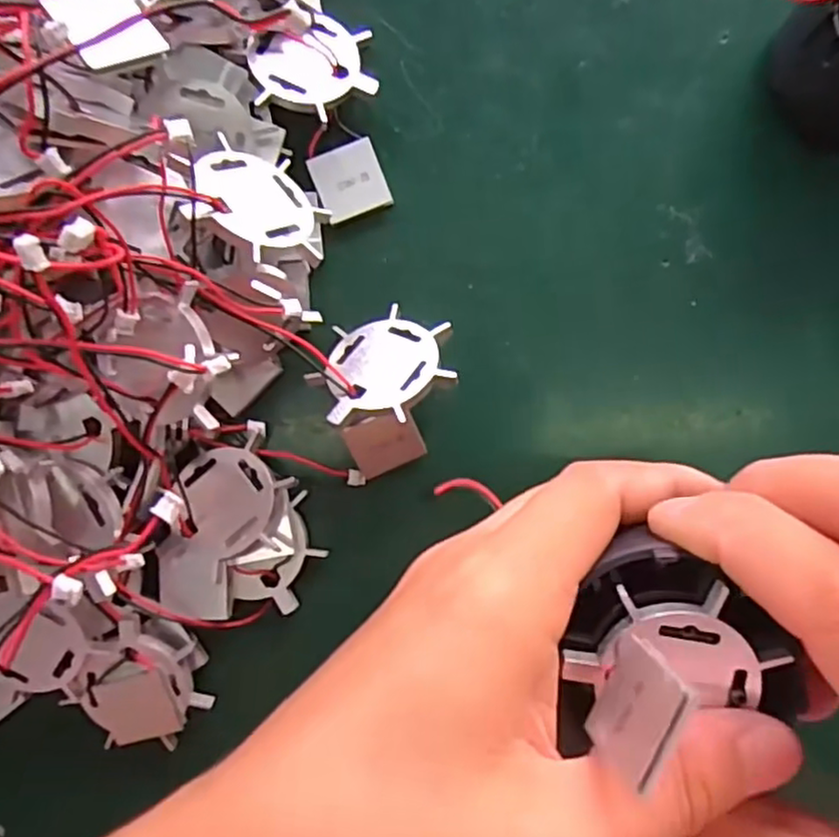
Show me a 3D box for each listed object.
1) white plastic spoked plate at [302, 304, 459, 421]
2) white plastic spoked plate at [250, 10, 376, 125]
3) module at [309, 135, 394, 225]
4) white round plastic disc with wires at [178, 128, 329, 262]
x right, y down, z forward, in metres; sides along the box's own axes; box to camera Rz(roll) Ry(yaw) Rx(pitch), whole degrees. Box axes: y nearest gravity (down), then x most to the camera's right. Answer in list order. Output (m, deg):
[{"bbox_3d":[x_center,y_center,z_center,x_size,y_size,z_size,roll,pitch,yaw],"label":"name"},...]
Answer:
[{"bbox_3d":[-0.011,-0.016,0.195,0.038,0.005,0.038,-7,53,9],"label":"white plastic spoked plate"},{"bbox_3d":[-0.031,-0.103,0.203,0.035,0.004,0.032,-5,76,-10],"label":"white plastic spoked plate"},{"bbox_3d":[-0.021,-0.071,0.210,0.020,0.005,0.021,-21,88,0],"label":"module"},{"bbox_3d":[-0.040,-0.056,0.181,0.035,0.005,0.039,21,49,-24],"label":"white round plastic disc with wires"}]

